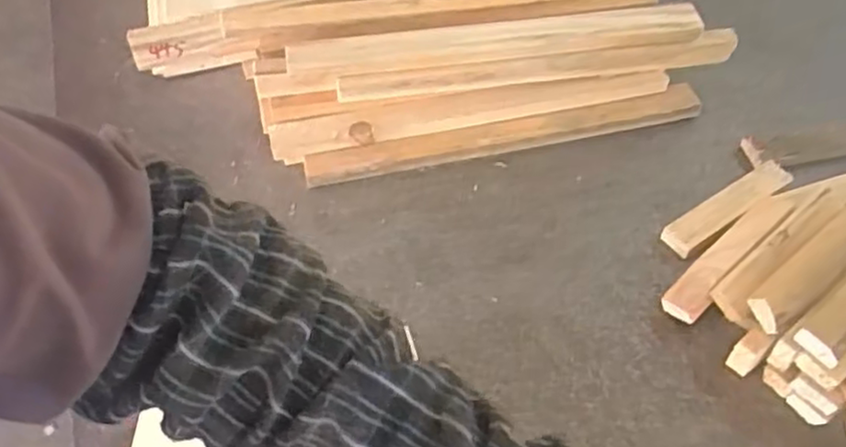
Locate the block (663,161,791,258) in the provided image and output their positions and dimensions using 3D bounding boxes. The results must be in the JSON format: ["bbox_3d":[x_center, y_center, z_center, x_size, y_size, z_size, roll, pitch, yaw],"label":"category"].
[{"bbox_3d":[0.310,-0.017,0.714,0.158,0.023,0.039,-30,57,-19],"label":"block"}]

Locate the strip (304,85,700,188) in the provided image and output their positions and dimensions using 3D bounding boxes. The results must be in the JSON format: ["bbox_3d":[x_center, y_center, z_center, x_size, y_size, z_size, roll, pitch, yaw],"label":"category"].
[{"bbox_3d":[0.094,-0.099,0.776,0.442,0.029,0.039,-11,53,-6],"label":"strip"}]

